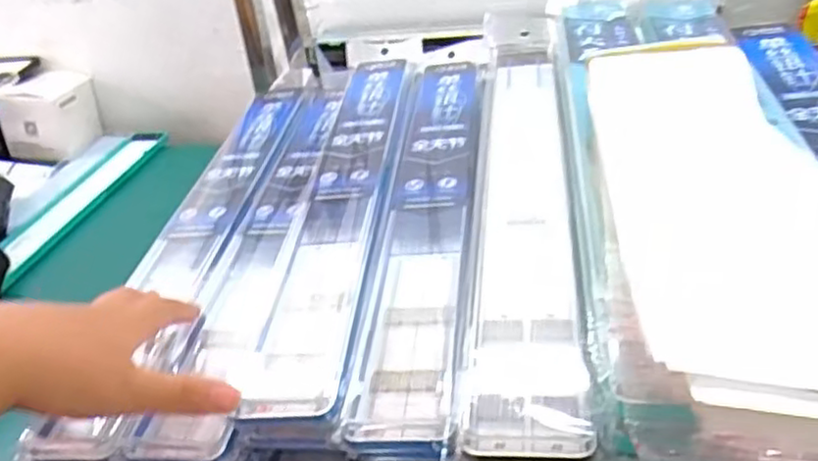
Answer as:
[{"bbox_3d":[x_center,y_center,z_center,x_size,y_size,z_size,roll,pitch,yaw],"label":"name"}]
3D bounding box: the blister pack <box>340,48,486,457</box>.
[{"bbox_3d":[0.019,-0.034,0.497,0.059,0.022,0.463,-1,35,8],"label":"blister pack"}]

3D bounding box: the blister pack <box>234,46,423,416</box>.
[{"bbox_3d":[-0.043,-0.048,0.524,0.062,0.024,0.465,-2,35,7],"label":"blister pack"}]

